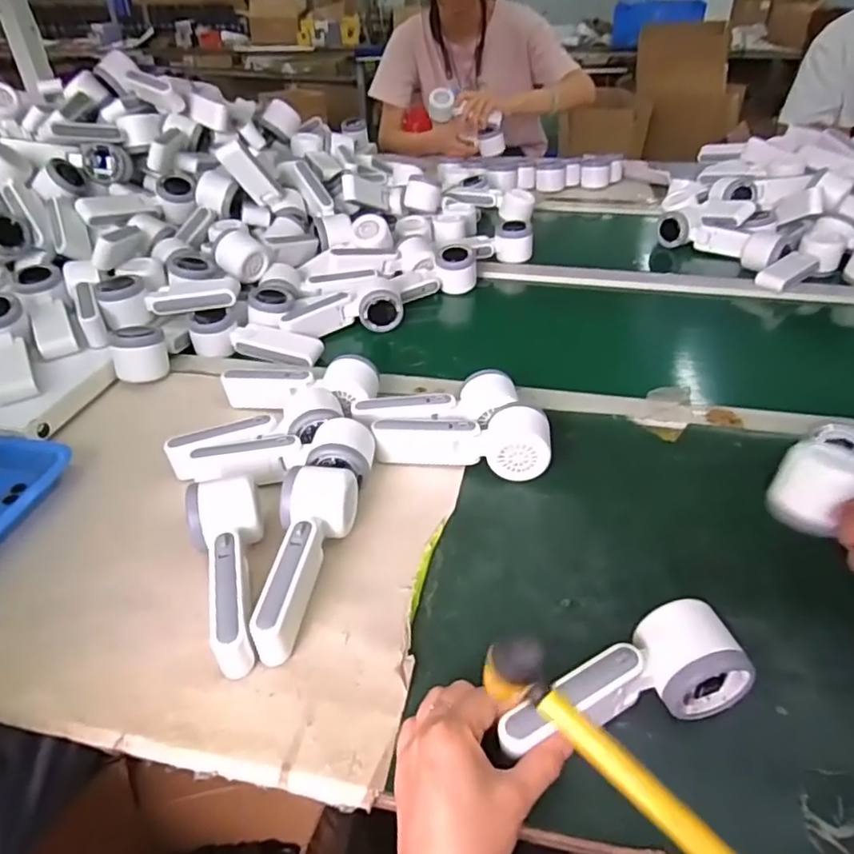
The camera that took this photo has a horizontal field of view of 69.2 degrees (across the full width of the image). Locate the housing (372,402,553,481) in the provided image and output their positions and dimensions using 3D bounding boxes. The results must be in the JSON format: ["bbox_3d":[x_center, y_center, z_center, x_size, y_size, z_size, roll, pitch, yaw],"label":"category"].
[{"bbox_3d":[0.034,0.010,0.588,0.165,0.053,0.054,5,38,9],"label":"housing"}]

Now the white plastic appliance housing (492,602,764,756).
[{"bbox_3d":[0.118,0.162,0.391,0.162,0.040,0.058,-12,40,-14],"label":"white plastic appliance housing"}]

